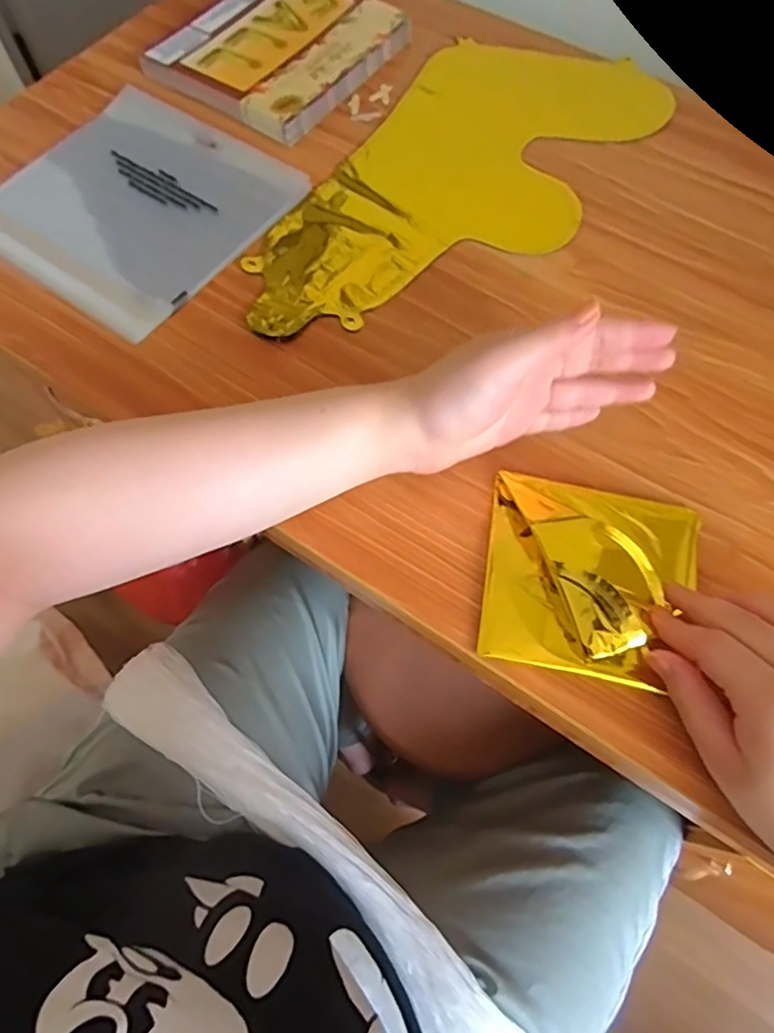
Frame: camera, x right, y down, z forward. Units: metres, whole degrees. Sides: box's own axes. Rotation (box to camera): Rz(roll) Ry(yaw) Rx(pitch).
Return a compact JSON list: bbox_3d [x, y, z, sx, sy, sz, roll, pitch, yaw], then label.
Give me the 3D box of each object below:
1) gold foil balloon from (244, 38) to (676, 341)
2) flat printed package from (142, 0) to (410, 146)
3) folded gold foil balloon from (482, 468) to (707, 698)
[{"bbox_3d":[0.059,-0.274,0.471,0.190,0.006,0.414,34,71,13],"label":"gold foil balloon"},{"bbox_3d":[-0.095,-0.423,0.521,0.155,0.020,0.187,32,71,12],"label":"flat printed package"},{"bbox_3d":[0.121,0.033,0.337,0.118,0.018,0.115,11,68,4],"label":"folded gold foil balloon"}]

